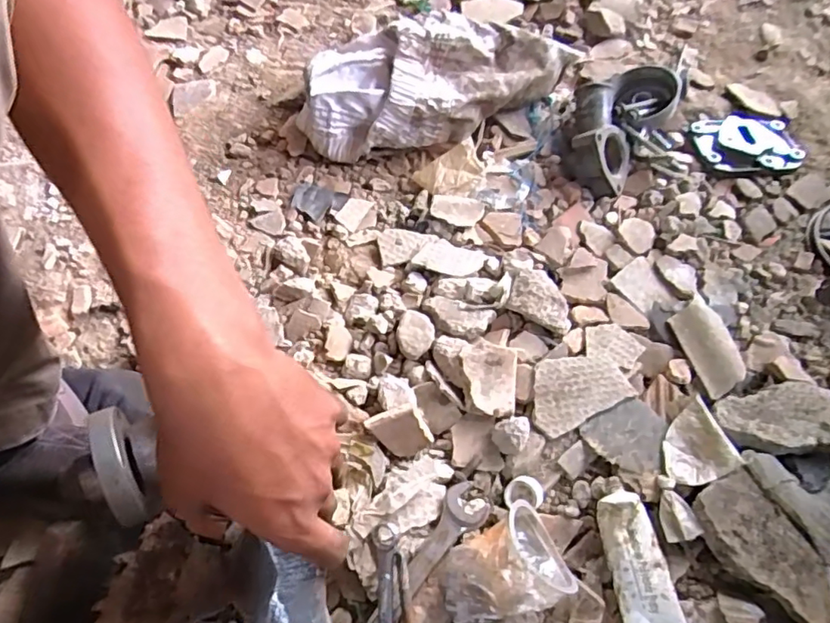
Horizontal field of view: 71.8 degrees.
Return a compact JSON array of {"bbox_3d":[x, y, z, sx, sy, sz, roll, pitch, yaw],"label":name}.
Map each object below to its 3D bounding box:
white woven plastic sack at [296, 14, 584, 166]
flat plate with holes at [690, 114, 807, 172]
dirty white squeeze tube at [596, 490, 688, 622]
[{"bbox_3d":[0.026,-0.252,0.615,0.304,0.093,0.094,-18,61,-9],"label":"white woven plastic sack"},{"bbox_3d":[0.374,-0.193,0.644,0.105,0.016,0.083,1,62,-1],"label":"flat plate with holes"},{"bbox_3d":[0.169,0.197,0.425,0.045,0.015,0.118,-6,62,-5],"label":"dirty white squeeze tube"}]

